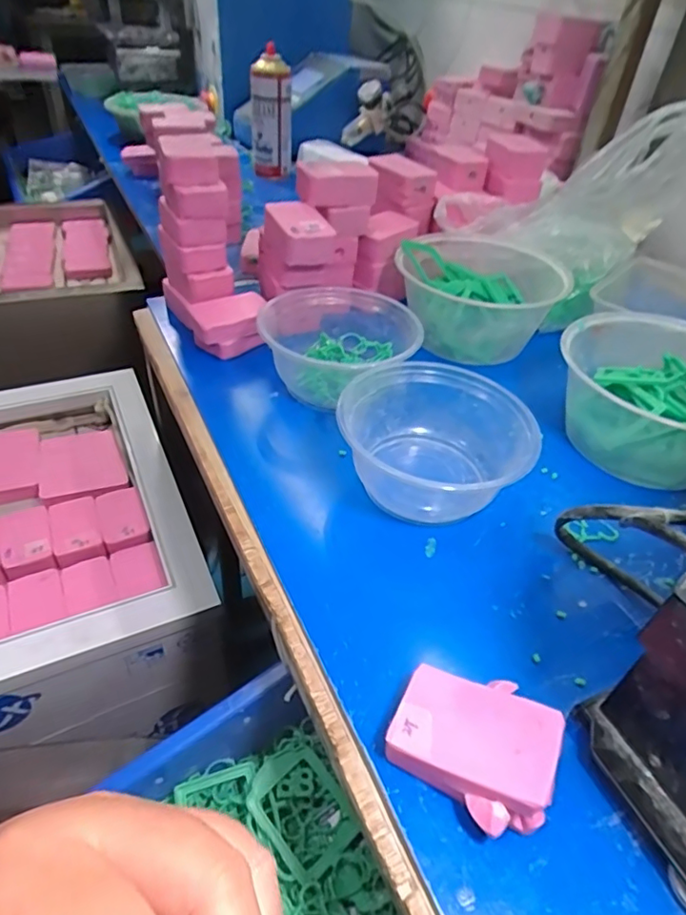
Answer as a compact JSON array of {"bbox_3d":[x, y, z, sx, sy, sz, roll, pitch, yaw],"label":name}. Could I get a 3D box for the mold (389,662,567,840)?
[{"bbox_3d":[0.060,0.132,0.263,0.070,0.034,0.059,20,43,15],"label":"mold"}]

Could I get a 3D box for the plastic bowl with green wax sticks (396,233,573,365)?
[{"bbox_3d":[0.137,-0.167,0.576,0.157,0.070,0.146,3,42,-3],"label":"plastic bowl with green wax sticks"}]

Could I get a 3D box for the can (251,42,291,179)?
[{"bbox_3d":[-0.119,-0.559,0.932,0.066,0.169,0.054,2,42,-5],"label":"can"}]

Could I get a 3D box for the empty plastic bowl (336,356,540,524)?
[{"bbox_3d":[0.064,-0.012,0.409,0.136,0.060,0.113,1,42,-6],"label":"empty plastic bowl"}]

